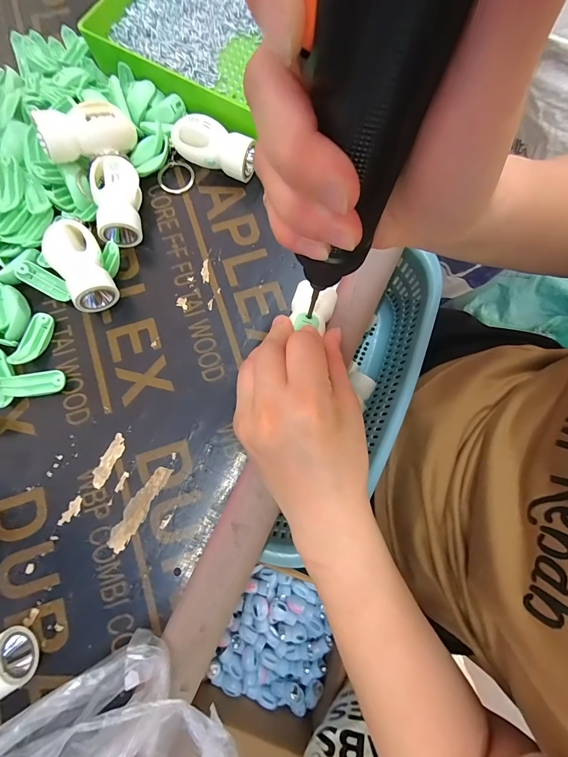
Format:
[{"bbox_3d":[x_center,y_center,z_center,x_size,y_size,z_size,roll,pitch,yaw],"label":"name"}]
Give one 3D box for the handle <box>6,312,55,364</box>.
[{"bbox_3d":[-0.179,-0.028,0.236,0.015,0.014,0.040,12,78,1],"label":"handle"}]

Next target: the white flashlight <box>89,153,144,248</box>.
[{"bbox_3d":[-0.125,-0.132,0.252,0.031,0.031,0.061,-7,78,-3],"label":"white flashlight"}]

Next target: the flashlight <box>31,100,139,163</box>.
[{"bbox_3d":[-0.143,-0.179,0.242,0.064,0.023,0.028,-27,80,-22],"label":"flashlight"}]

